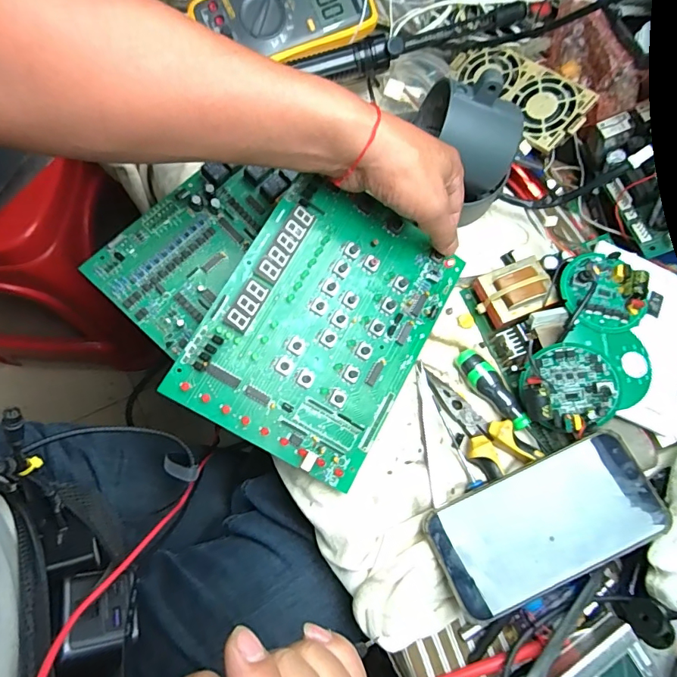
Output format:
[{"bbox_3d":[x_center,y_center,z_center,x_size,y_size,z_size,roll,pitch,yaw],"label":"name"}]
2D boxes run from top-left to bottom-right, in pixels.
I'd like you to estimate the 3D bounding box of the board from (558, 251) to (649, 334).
[{"bbox_3d":[0.221,-0.040,0.375,0.063,0.025,0.067,1,73,-5],"label":"board"}]

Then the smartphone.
[{"bbox_3d":[0.149,0.133,0.325,0.159,0.006,0.079,-25,70,-3],"label":"smartphone"}]

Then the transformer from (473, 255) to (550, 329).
[{"bbox_3d":[0.156,-0.040,0.404,0.059,0.035,0.049,-19,76,-11],"label":"transformer"}]

